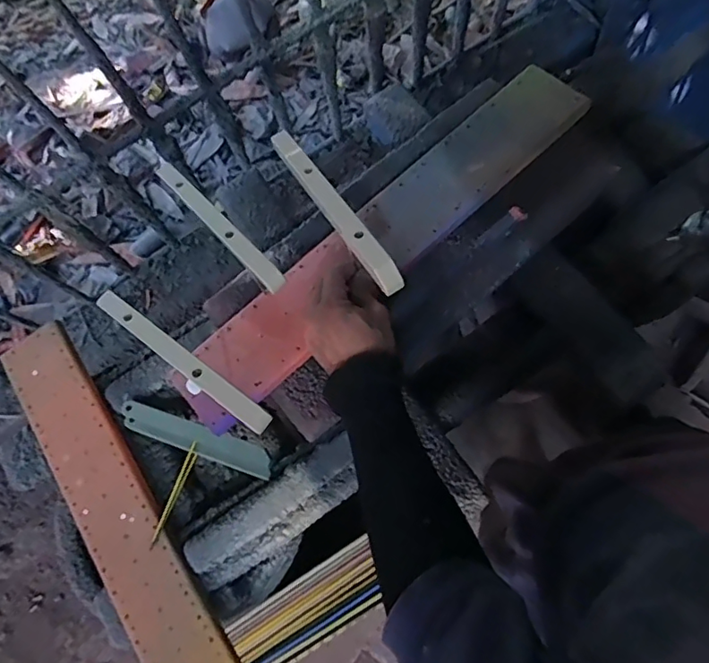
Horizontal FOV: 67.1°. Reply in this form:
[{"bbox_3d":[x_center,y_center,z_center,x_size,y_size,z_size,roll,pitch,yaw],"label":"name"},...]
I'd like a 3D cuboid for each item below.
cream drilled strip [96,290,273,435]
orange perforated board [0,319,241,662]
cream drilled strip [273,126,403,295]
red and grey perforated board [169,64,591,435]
[{"bbox_3d":[-0.133,0.018,0.401,0.187,0.005,0.016,32,85,24],"label":"cream drilled strip"},{"bbox_3d":[-0.277,0.217,0.623,0.087,0.015,0.530,-36,74,-3],"label":"orange perforated board"},{"bbox_3d":[-0.020,-0.103,0.429,0.018,0.017,0.192,-31,62,-9],"label":"cream drilled strip"},{"bbox_3d":[0.048,-0.116,0.574,0.495,0.020,0.094,-41,72,-6],"label":"red and grey perforated board"}]

